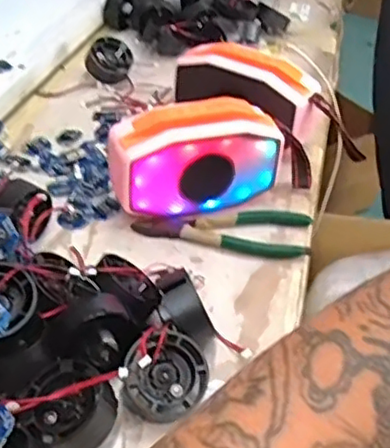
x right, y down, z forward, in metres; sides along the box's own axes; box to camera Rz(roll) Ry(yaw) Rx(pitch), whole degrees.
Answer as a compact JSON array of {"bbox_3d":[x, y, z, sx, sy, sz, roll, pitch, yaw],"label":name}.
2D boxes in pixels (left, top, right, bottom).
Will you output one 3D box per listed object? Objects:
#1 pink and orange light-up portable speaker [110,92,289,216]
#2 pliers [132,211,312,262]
[{"bbox_3d":[0.000,-0.057,0.564,0.151,0.083,0.058,-12,41,-22],"label":"pink and orange light-up portable speaker"},{"bbox_3d":[0.025,0.007,0.548,0.149,0.012,0.054,4,38,-2],"label":"pliers"}]

